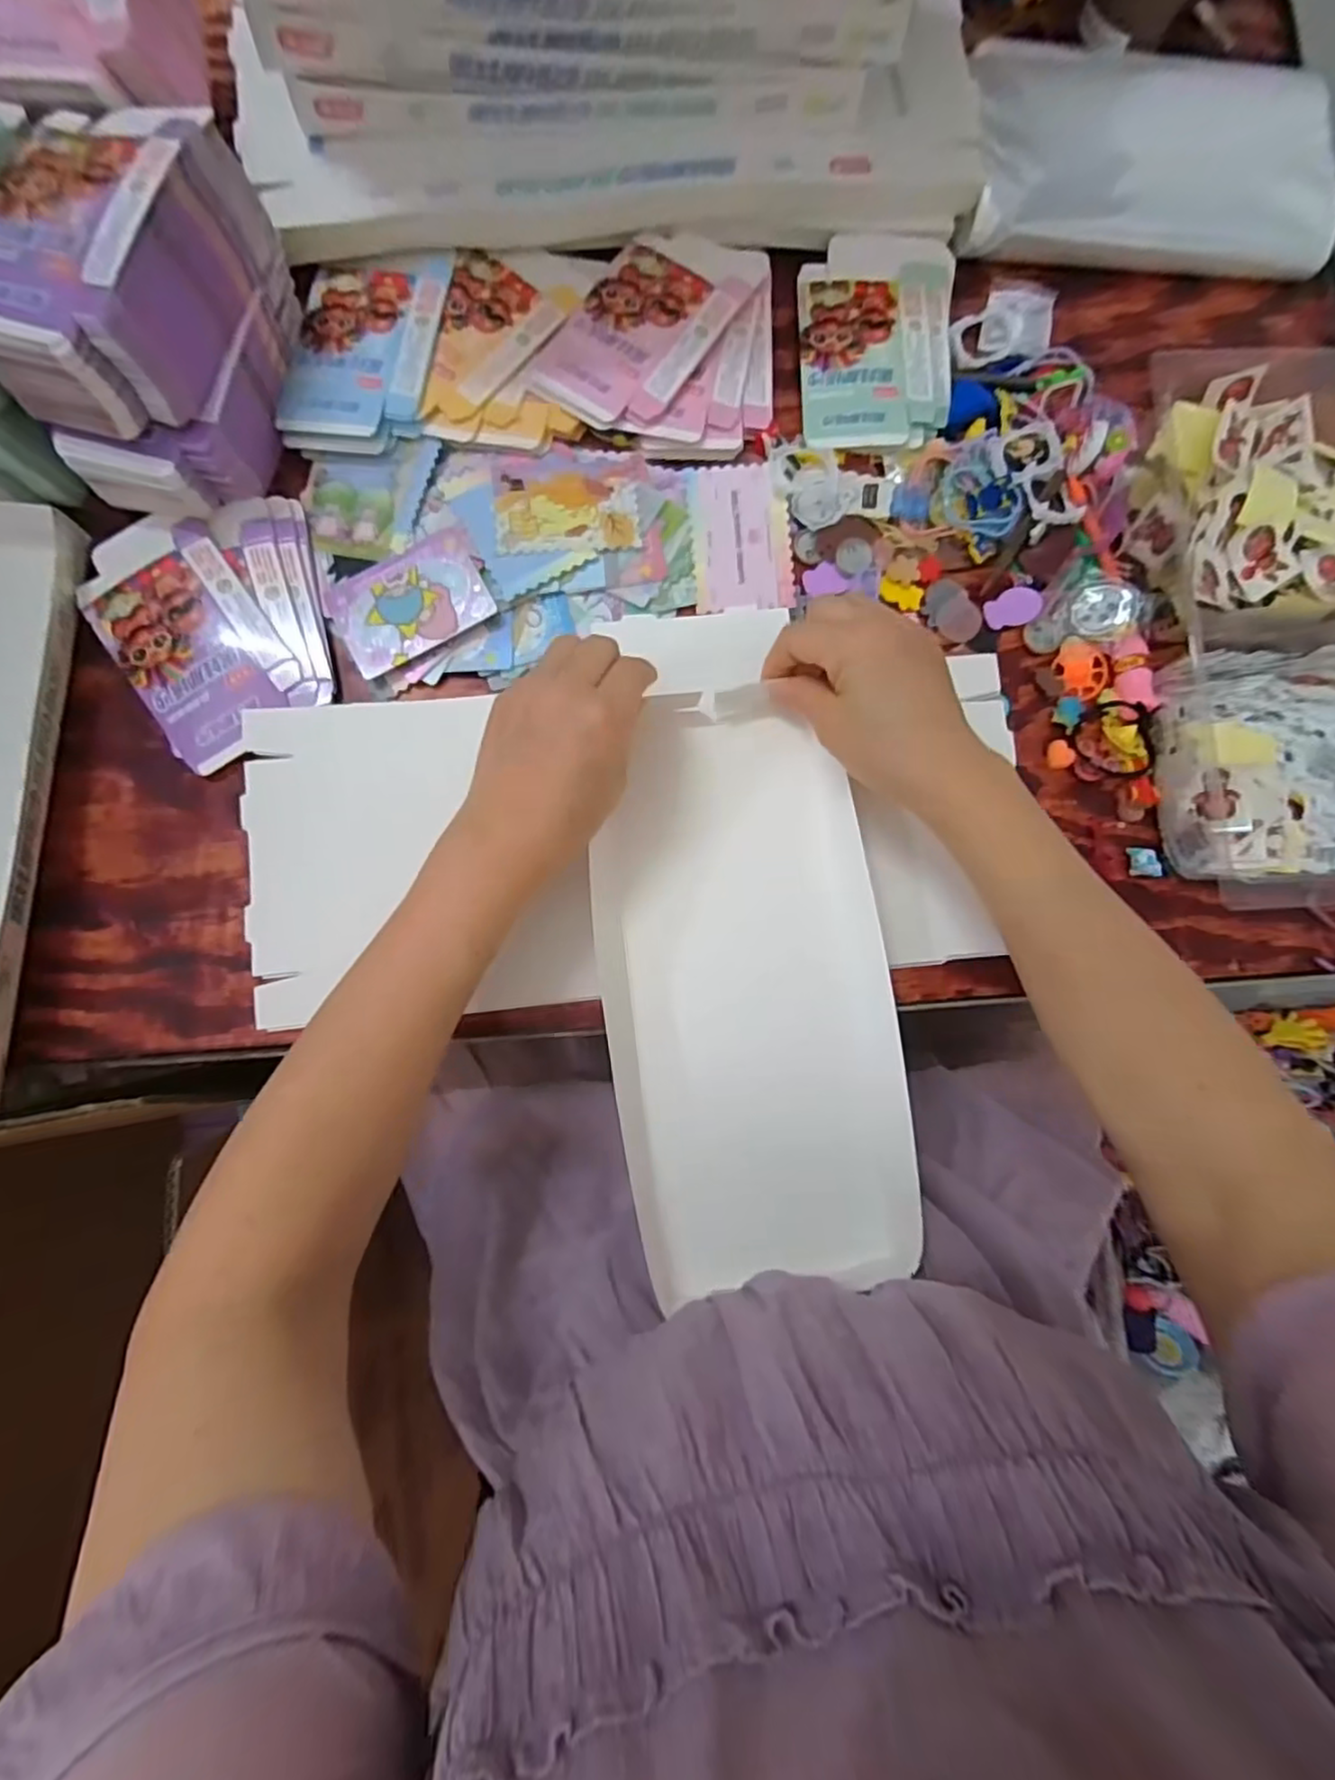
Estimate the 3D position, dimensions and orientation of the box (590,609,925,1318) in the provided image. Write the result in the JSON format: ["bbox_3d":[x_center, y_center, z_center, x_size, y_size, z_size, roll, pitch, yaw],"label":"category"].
[{"bbox_3d":[0.040,0.019,0.386,0.153,0.030,0.378,-6,81,-1],"label":"box"}]

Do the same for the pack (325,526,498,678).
[{"bbox_3d":[-0.152,-0.173,0.405,0.090,0.005,0.062,-25,85,-3],"label":"pack"}]

